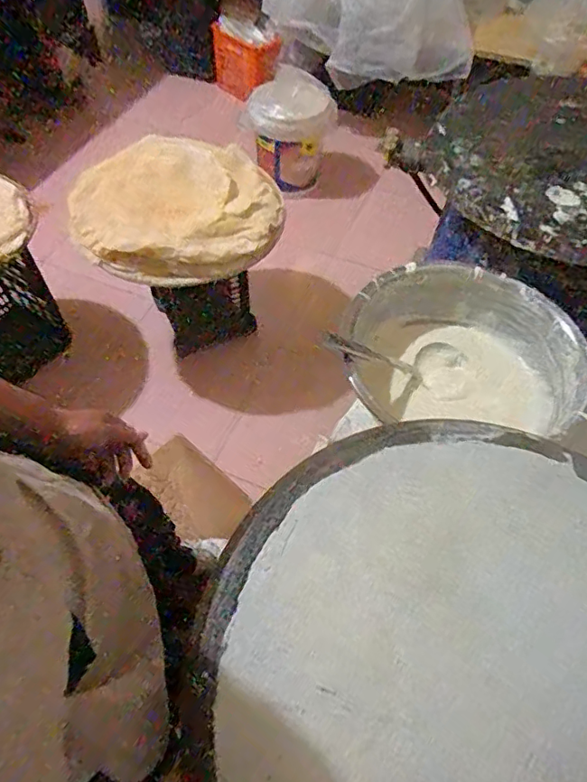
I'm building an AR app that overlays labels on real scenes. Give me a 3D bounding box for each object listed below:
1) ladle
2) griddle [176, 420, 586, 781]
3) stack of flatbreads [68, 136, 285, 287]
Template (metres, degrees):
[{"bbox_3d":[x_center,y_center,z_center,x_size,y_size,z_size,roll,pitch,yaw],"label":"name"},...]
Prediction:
[{"bbox_3d":[0.191,-0.063,0.951,0.337,0.057,0.119,12,48,-30],"label":"ladle"},{"bbox_3d":[0.180,0.258,0.463,0.529,0.043,0.500,-1,54,1],"label":"griddle"},{"bbox_3d":[-0.311,-0.495,1.434,0.549,0.120,0.492,-10,67,-12],"label":"stack of flatbreads"}]

